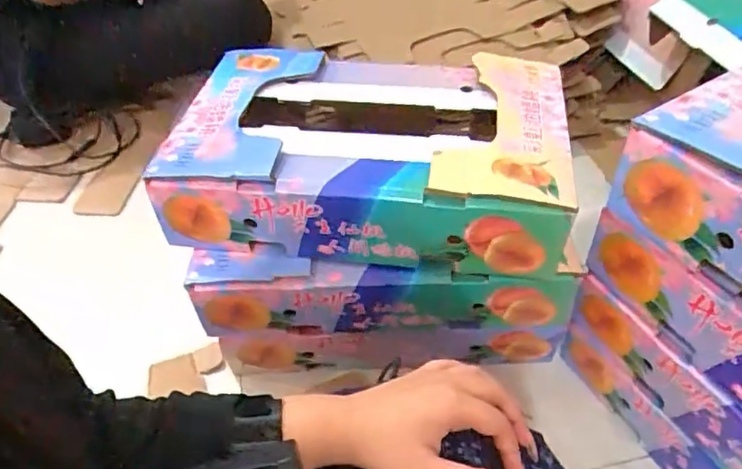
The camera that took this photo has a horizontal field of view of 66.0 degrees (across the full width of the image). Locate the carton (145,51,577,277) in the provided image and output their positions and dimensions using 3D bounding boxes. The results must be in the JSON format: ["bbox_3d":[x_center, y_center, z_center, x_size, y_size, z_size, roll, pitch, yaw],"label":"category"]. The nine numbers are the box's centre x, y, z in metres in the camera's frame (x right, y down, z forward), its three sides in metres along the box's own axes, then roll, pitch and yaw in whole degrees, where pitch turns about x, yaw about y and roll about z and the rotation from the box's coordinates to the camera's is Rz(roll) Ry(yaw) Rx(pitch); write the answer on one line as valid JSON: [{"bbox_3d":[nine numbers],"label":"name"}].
[{"bbox_3d":[-0.007,-0.091,0.618,0.392,0.099,0.257,2,46,4],"label":"carton"}]

